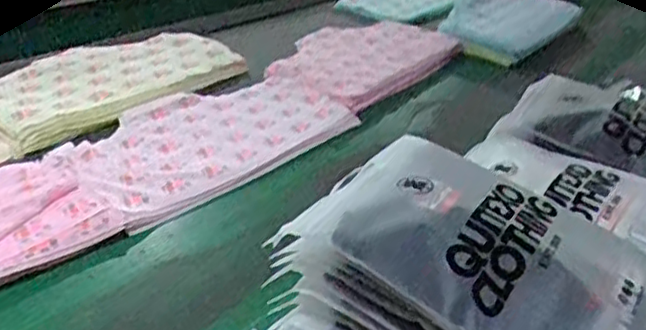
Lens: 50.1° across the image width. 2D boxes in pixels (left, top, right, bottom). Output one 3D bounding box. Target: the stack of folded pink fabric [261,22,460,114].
[{"bbox_3d":[0.100,-0.253,1.558,0.300,0.034,0.522,24,33,28],"label":"stack of folded pink fabric"}]

